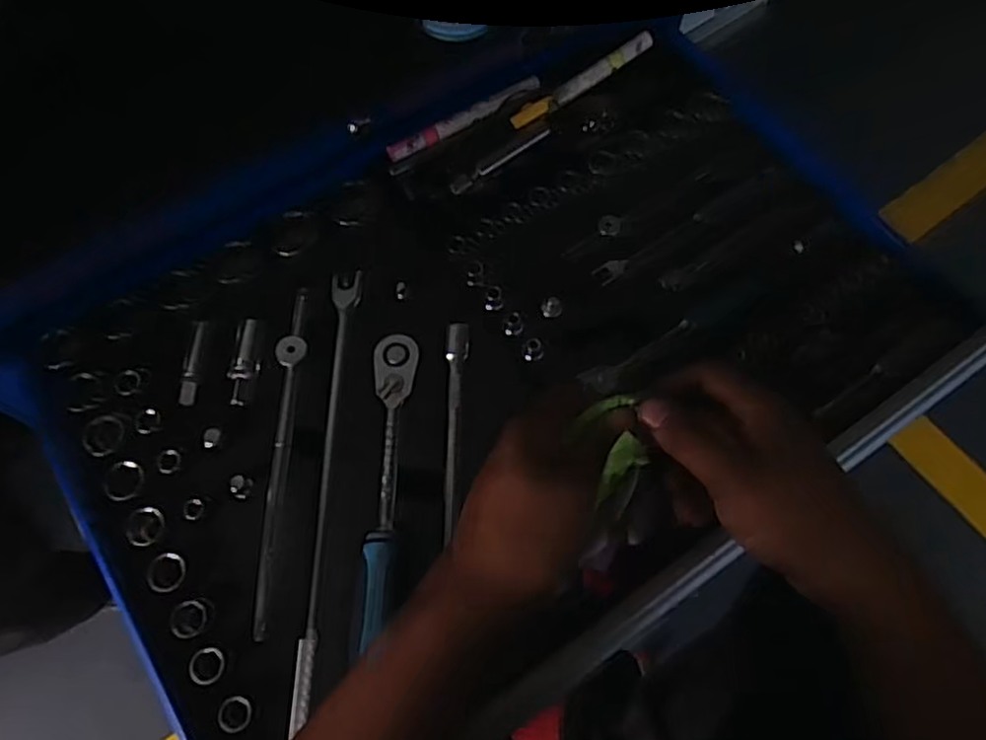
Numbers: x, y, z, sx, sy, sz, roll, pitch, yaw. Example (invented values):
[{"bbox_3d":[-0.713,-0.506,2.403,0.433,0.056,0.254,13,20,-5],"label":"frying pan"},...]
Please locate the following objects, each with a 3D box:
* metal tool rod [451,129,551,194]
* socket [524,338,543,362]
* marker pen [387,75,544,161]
[{"bbox_3d":[0.007,-0.167,0.556,0.093,0.007,0.011,-32,74,-13],"label":"metal tool rod"},{"bbox_3d":[0.030,-0.015,0.502,0.015,0.014,0.016,1,70,-2],"label":"socket"},{"bbox_3d":[-0.023,-0.206,0.568,0.138,0.010,0.014,-31,74,-12],"label":"marker pen"}]

